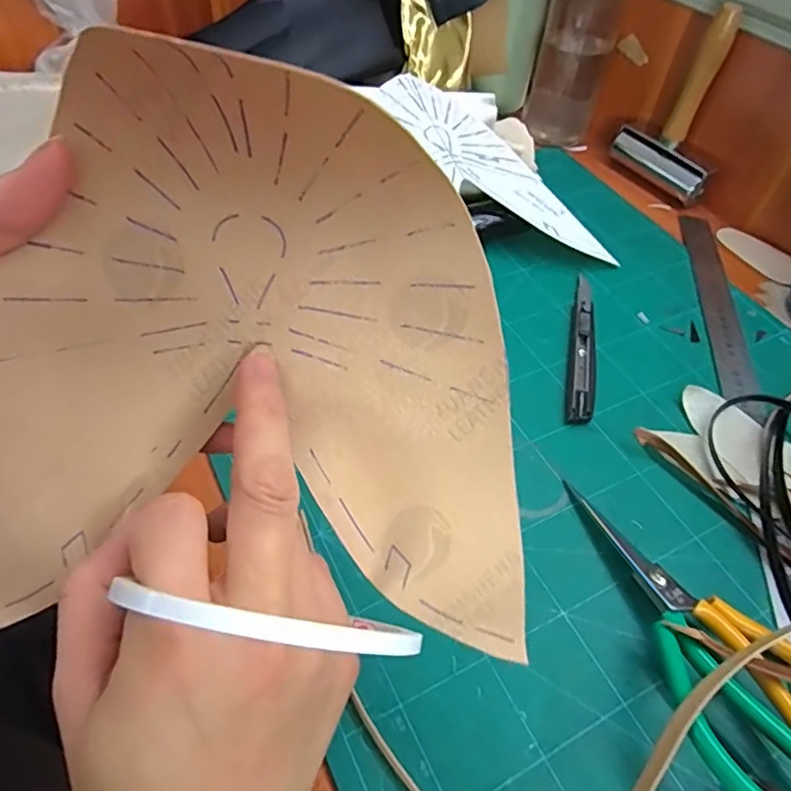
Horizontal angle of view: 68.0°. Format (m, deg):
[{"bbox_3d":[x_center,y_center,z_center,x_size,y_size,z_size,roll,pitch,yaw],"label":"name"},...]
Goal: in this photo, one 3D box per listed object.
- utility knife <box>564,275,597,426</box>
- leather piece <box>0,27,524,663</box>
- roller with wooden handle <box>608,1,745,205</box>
[{"bbox_3d":[0.143,-0.039,0.447,0.020,0.008,0.154,11,52,7],"label":"utility knife"},{"bbox_3d":[-0.049,0.000,0.195,0.208,0.189,0.046,5,12,-4],"label":"leather piece"},{"bbox_3d":[0.271,-0.272,0.550,0.032,0.156,0.103,-30,58,-24],"label":"roller with wooden handle"}]

